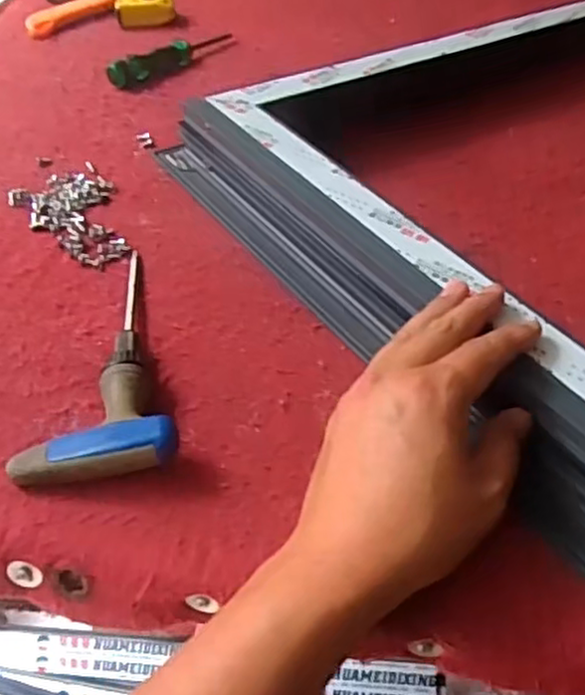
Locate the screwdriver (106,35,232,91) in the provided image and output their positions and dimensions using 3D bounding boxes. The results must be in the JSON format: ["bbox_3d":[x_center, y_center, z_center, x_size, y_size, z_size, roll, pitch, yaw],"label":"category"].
[{"bbox_3d":[-0.131,-0.332,0.786,0.028,0.024,0.187,27,49,22],"label":"screwdriver"}]

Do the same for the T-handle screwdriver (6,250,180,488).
[{"bbox_3d":[-0.126,0.001,0.440,0.087,0.033,0.199,-8,45,-11],"label":"T-handle screwdriver"}]

